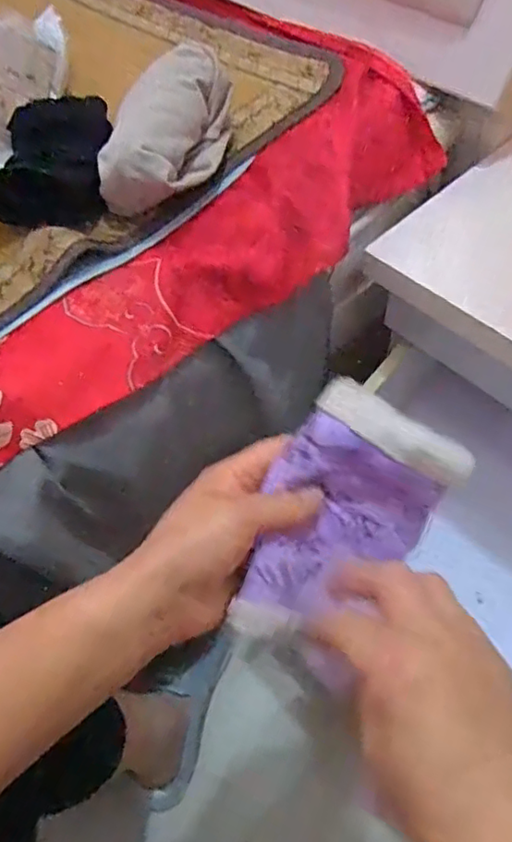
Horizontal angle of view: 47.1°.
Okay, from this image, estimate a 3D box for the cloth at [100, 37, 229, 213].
[{"bbox_3d":[-0.071,-0.202,0.424,0.081,0.072,0.129,11,59,11],"label":"cloth"}]

